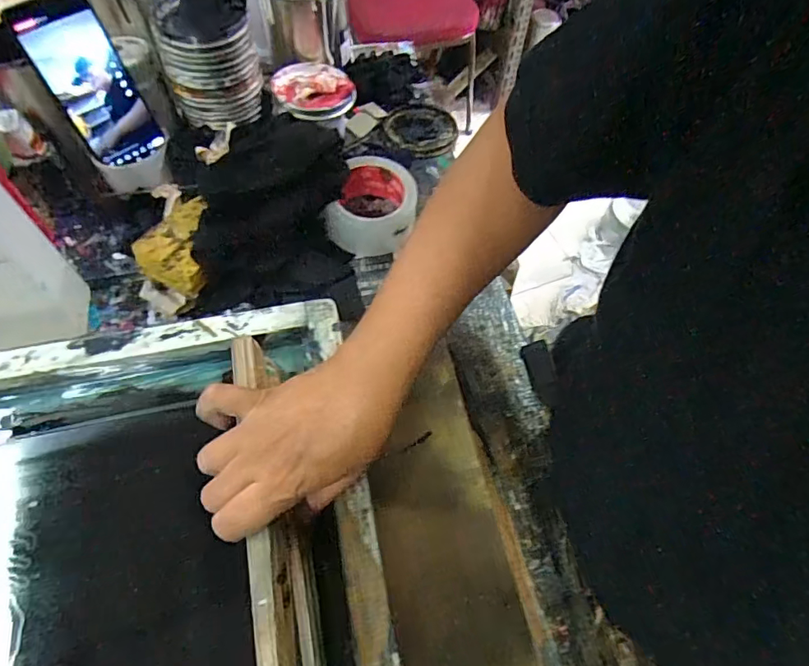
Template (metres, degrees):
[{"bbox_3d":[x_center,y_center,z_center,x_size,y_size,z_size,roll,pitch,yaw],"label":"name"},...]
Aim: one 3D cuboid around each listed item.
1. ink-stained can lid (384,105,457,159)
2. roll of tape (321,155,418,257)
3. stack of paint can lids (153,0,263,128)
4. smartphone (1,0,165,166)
[{"bbox_3d":[0.020,-0.272,0.666,0.088,0.013,0.097,-14,60,-10],"label":"ink-stained can lid"},{"bbox_3d":[-0.030,-0.141,0.555,0.089,0.057,0.097,1,58,-1],"label":"roll of tape"},{"bbox_3d":[-0.226,-0.324,0.582,0.104,0.117,0.103,-18,60,-12],"label":"stack of paint can lids"},{"bbox_3d":[-0.314,-0.251,0.504,0.075,0.152,0.017,-37,50,-21],"label":"smartphone"}]

